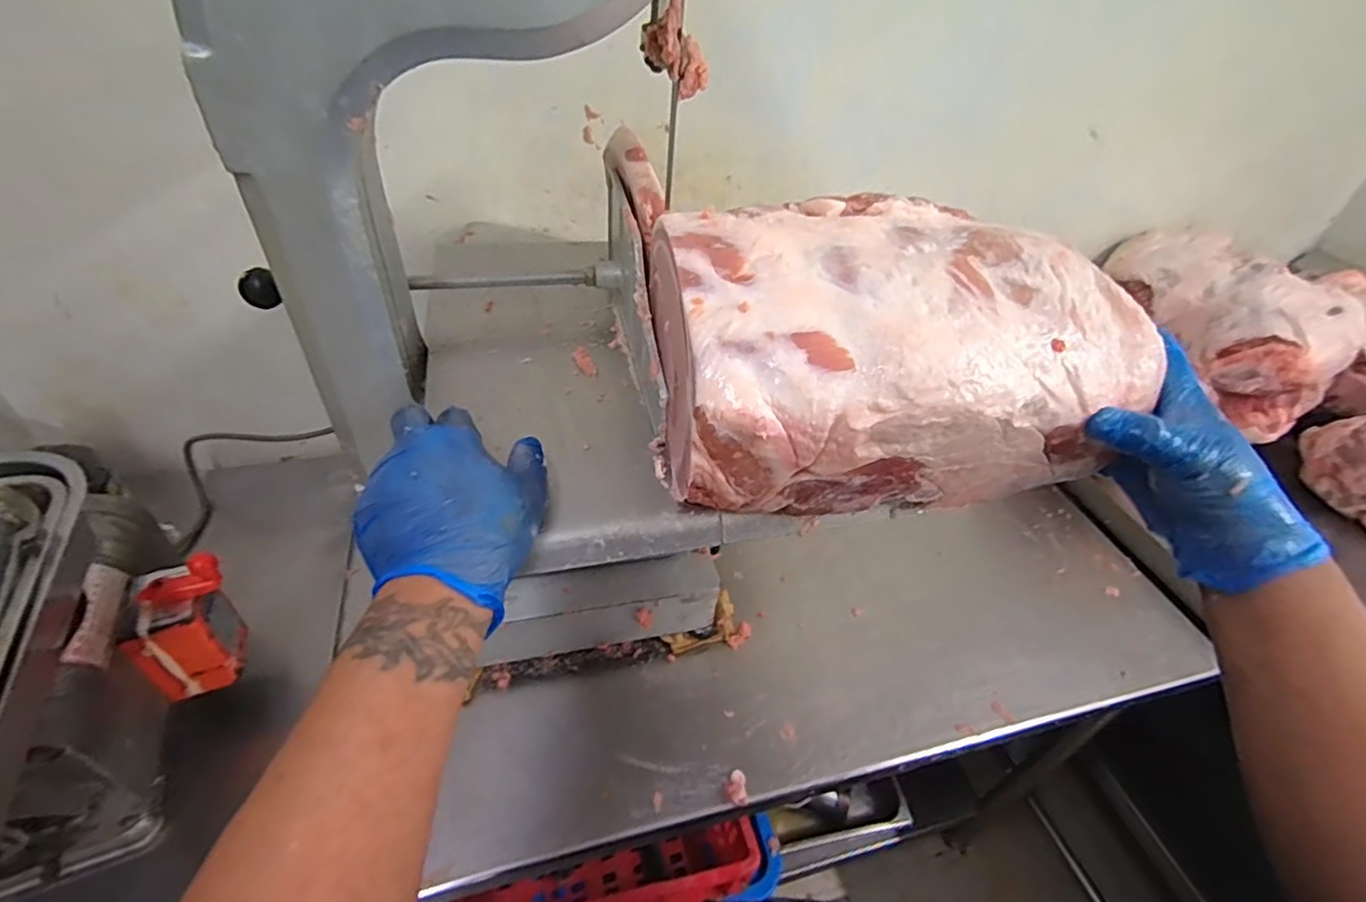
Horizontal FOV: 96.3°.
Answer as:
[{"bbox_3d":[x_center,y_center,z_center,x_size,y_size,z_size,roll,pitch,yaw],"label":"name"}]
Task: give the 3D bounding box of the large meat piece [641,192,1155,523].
[{"bbox_3d":[0.127,-0.061,0.404,0.268,0.148,0.170,-4,38,-10],"label":"large meat piece"}]

